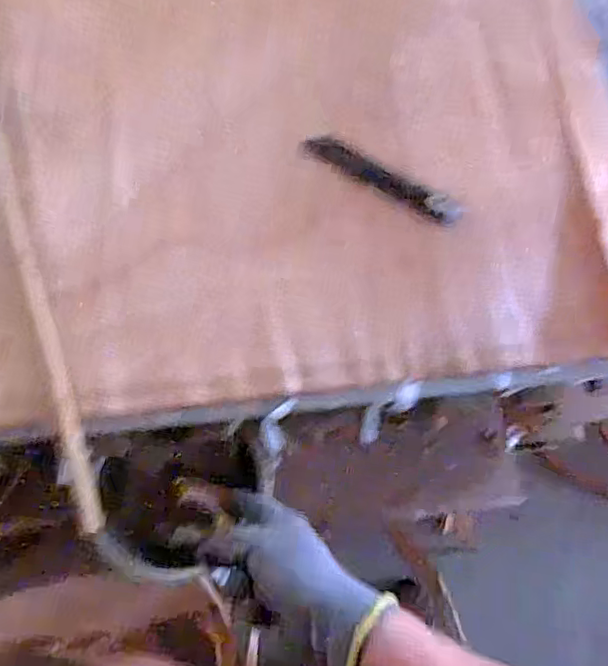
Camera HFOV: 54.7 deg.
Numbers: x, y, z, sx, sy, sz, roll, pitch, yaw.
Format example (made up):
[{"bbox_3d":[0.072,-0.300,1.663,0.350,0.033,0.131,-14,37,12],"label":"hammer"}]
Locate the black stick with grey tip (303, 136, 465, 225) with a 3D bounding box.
[{"bbox_3d":[0.073,-0.144,0.543,0.156,0.010,0.026,30,75,7],"label":"black stick with grey tip"}]

